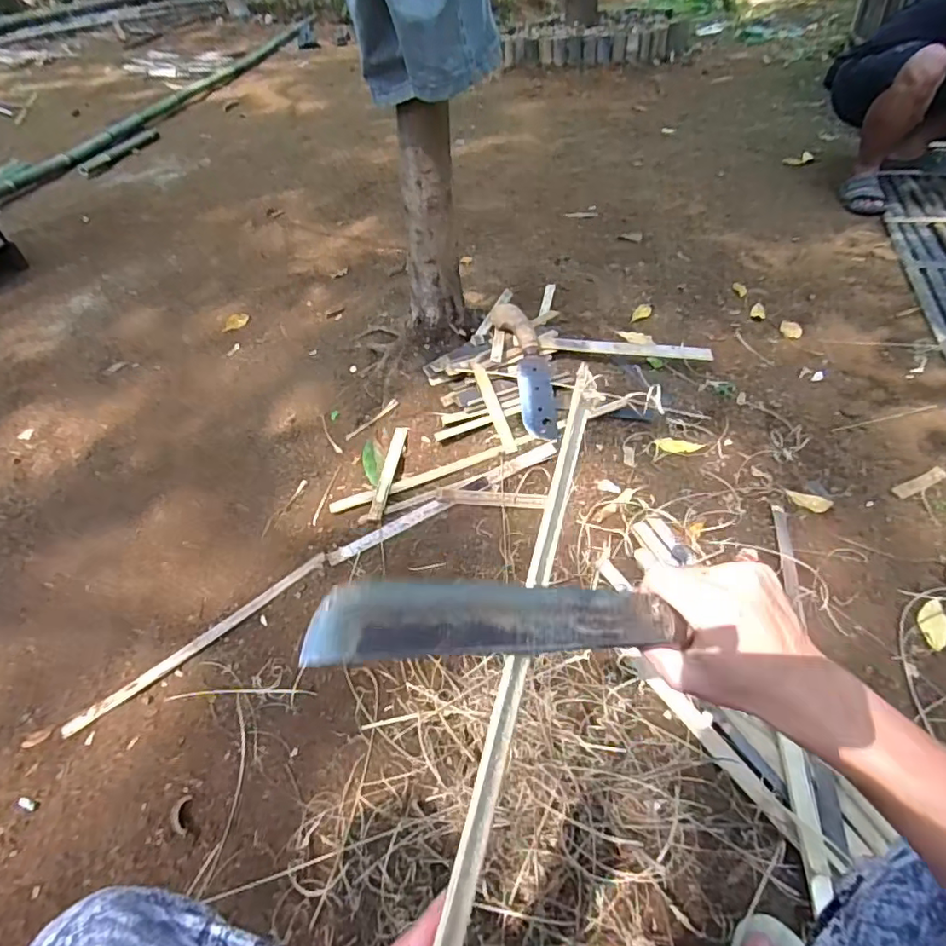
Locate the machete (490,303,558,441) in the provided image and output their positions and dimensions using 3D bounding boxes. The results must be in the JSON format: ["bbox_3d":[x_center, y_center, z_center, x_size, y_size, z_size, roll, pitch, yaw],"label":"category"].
[{"bbox_3d":[0.124,-0.227,1.248,0.096,0.043,0.387,-10,63,-4],"label":"machete"}]

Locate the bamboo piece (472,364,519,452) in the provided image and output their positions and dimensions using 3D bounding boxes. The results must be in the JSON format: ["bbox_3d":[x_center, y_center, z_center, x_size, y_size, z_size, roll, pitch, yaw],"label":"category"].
[{"bbox_3d":[0.044,-0.143,1.185,0.027,0.009,0.229,-15,65,-10],"label":"bamboo piece"}]

